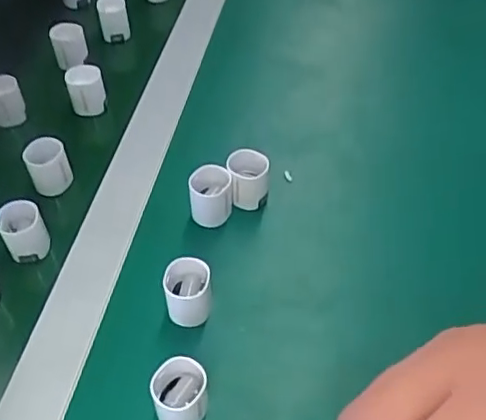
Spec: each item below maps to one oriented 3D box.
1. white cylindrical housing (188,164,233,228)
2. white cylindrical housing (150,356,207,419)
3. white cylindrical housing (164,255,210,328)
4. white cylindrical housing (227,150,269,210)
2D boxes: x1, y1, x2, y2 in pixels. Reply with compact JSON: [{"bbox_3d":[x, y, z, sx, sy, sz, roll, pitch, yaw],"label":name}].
[{"bbox_3d":[-0.023,-0.009,0.429,0.030,0.039,0.029,2,51,-2],"label":"white cylindrical housing"},{"bbox_3d":[-0.036,0.104,0.337,0.030,0.034,0.029,2,51,-2],"label":"white cylindrical housing"},{"bbox_3d":[-0.035,0.052,0.380,0.028,0.033,0.029,2,51,-2],"label":"white cylindrical housing"},{"bbox_3d":[0.003,-0.021,0.439,0.029,0.038,0.028,2,51,-2],"label":"white cylindrical housing"}]

